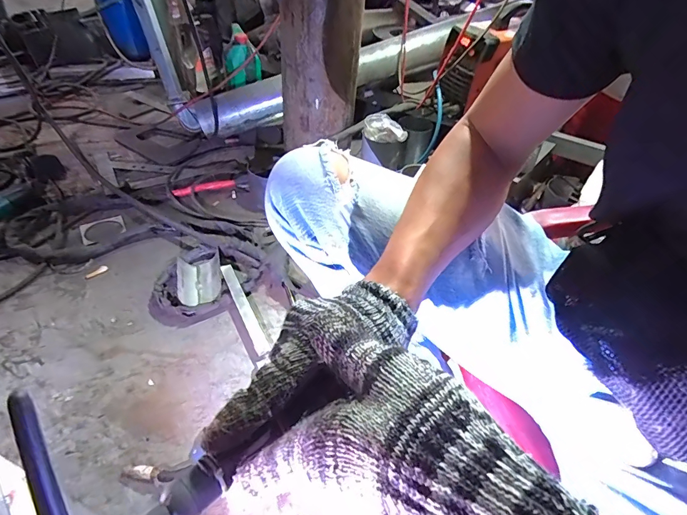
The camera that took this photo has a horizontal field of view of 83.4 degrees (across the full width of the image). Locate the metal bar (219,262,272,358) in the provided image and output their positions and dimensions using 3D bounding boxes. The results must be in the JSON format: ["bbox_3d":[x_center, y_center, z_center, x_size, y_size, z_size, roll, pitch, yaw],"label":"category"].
[{"bbox_3d":[-0.214,0.108,0.834,0.029,0.019,0.216,-21,68,-24],"label":"metal bar"}]

